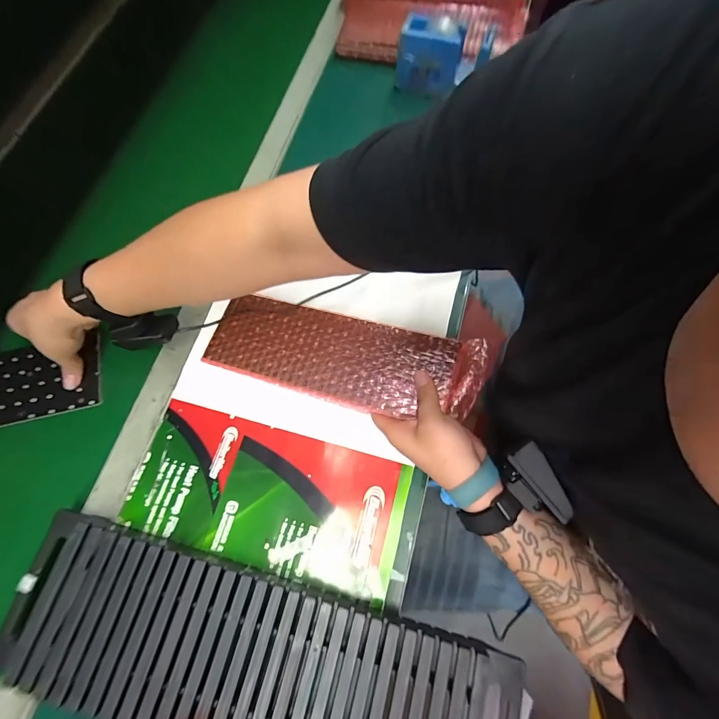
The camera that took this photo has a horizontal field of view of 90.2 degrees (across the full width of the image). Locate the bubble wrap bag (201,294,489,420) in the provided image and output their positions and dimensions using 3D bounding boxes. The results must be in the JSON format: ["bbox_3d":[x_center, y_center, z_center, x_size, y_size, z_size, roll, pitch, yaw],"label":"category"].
[{"bbox_3d":[-0.022,-0.003,0.399,0.300,0.016,0.101,11,71,11],"label":"bubble wrap bag"}]

